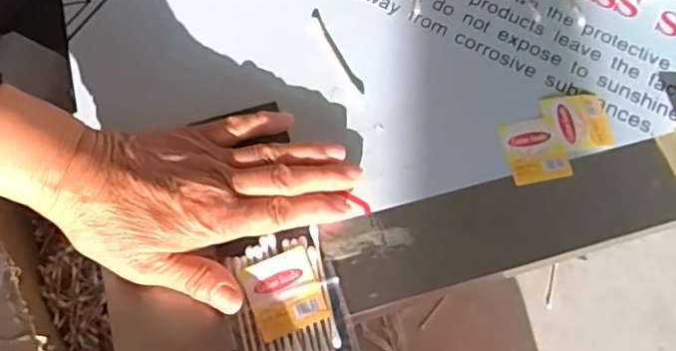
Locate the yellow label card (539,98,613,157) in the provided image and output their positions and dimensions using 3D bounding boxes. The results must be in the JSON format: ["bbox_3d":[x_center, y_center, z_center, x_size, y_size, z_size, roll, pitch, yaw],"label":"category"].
[{"bbox_3d":[0.161,-0.035,0.387,0.042,0.004,0.041,-8,69,-6],"label":"yellow label card"}]

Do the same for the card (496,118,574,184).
[{"bbox_3d":[0.128,-0.017,0.376,0.039,0.004,0.043,-11,69,-7],"label":"card"}]

